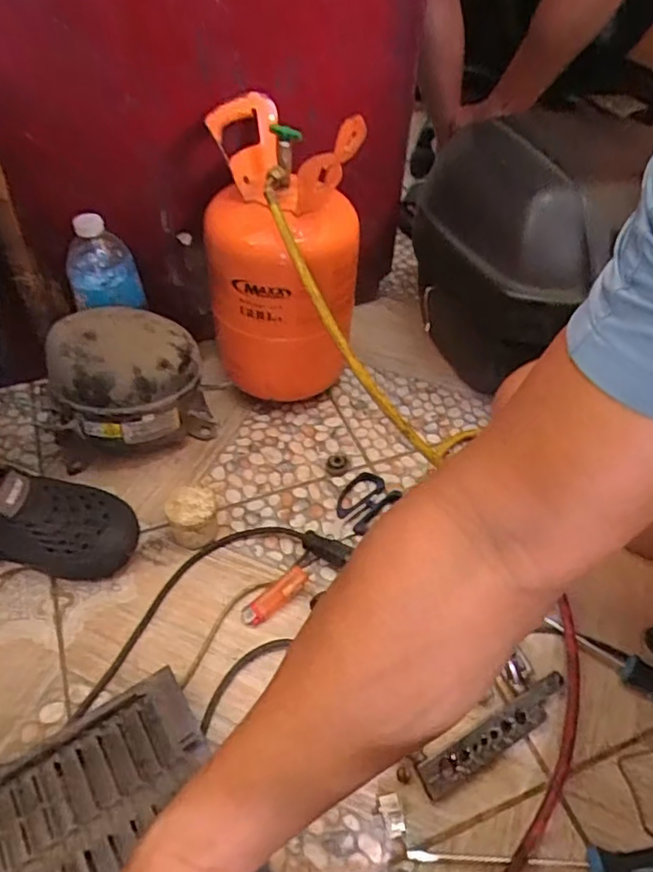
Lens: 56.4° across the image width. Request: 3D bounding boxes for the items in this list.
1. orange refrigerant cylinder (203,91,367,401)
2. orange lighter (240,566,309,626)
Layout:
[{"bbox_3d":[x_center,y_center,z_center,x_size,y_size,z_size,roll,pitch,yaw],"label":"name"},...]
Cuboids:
[{"bbox_3d":[-0.049,-0.216,0.762,0.164,0.323,0.161,3,48,0],"label":"orange refrigerant cylinder"},{"bbox_3d":[-0.056,0.173,0.656,0.082,0.008,0.024,-38,58,-12],"label":"orange lighter"}]

